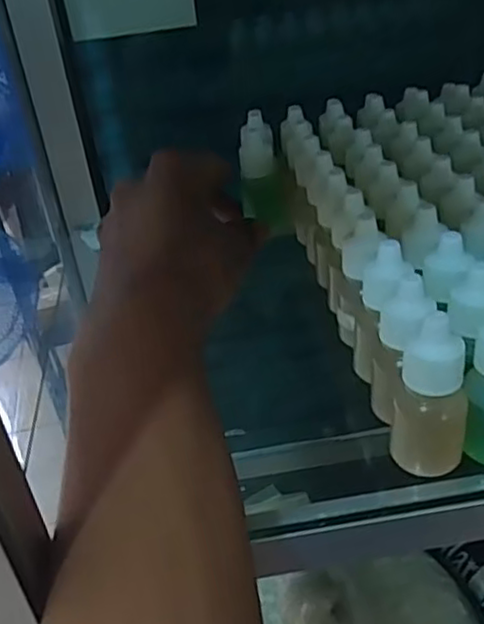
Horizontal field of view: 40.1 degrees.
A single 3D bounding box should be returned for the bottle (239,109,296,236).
[{"bbox_3d":[0.011,-0.074,0.358,0.021,0.066,0.022,-18,12,-16],"label":"bottle"}]

